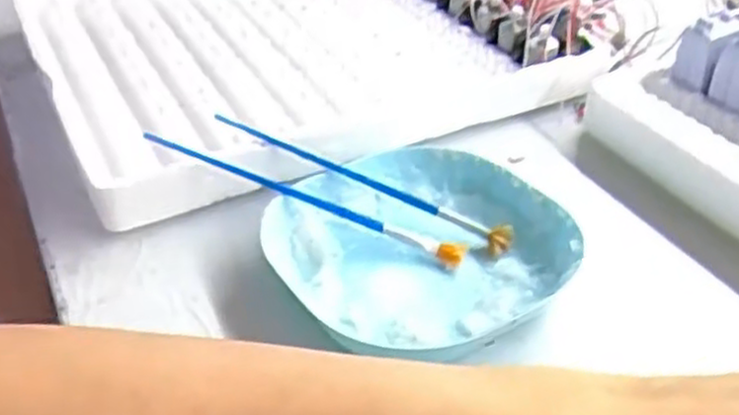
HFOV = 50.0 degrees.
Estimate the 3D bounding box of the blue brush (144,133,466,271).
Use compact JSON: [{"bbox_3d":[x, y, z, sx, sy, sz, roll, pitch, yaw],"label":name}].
[{"bbox_3d":[-0.032,-0.005,0.385,0.163,0.010,0.012,21,44,5],"label":"blue brush"}]

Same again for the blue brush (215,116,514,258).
[{"bbox_3d":[-0.005,-0.014,0.399,0.162,0.017,0.015,24,46,13],"label":"blue brush"}]

